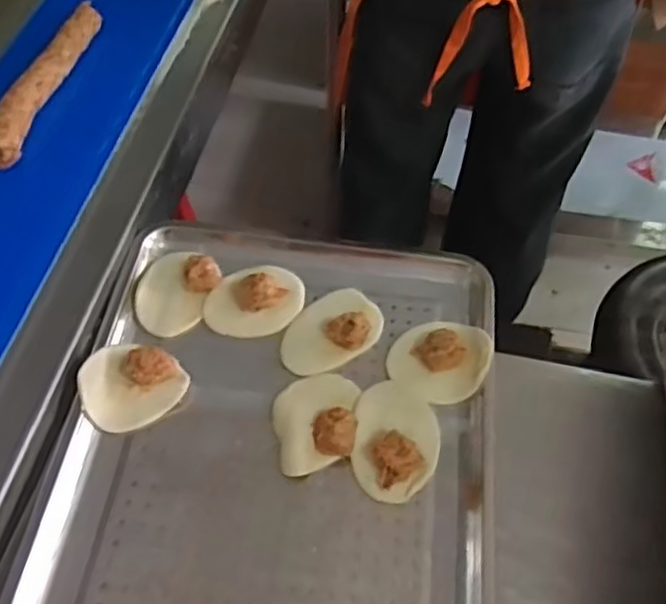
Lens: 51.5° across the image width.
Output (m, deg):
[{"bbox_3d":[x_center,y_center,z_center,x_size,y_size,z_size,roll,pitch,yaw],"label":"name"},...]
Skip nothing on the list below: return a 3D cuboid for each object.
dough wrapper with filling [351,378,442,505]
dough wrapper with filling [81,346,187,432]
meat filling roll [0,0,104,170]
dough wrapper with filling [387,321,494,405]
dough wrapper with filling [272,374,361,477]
[{"bbox_3d":[0.060,0.123,0.637,0.078,0.030,0.116,6,57,1],"label":"dough wrapper with filling"},{"bbox_3d":[-0.188,0.077,0.650,0.093,0.028,0.074,-13,59,-11],"label":"dough wrapper with filling"},{"bbox_3d":[-0.343,-0.266,0.819,0.042,0.025,0.278,10,57,4],"label":"meat filling roll"},{"bbox_3d":[0.107,0.053,0.687,0.090,0.031,0.088,1,57,-2],"label":"dough wrapper with filling"},{"bbox_3d":[-0.013,0.109,0.645,0.082,0.024,0.090,-9,58,-9],"label":"dough wrapper with filling"}]

